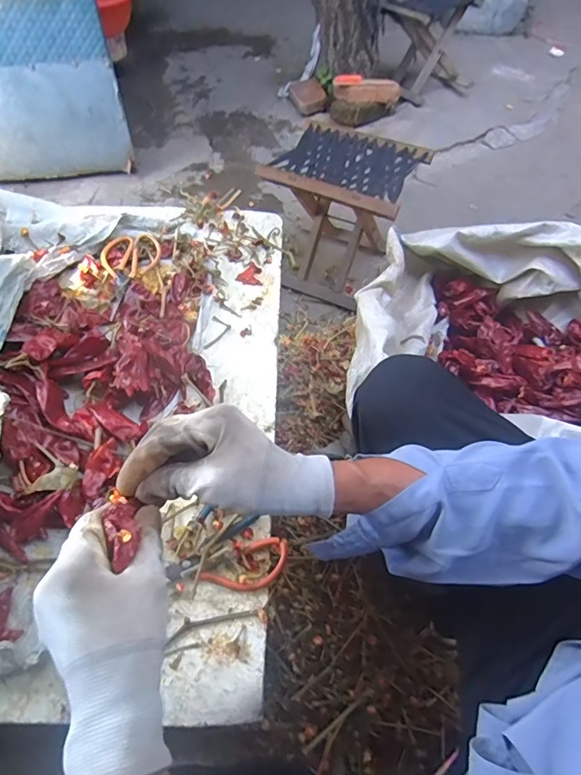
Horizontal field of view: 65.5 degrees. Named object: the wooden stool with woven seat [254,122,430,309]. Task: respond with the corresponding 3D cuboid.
[{"bbox_3d":[0.121,-0.410,1.076,0.306,0.260,0.263,19,57,11],"label":"wooden stool with woven seat"}]

